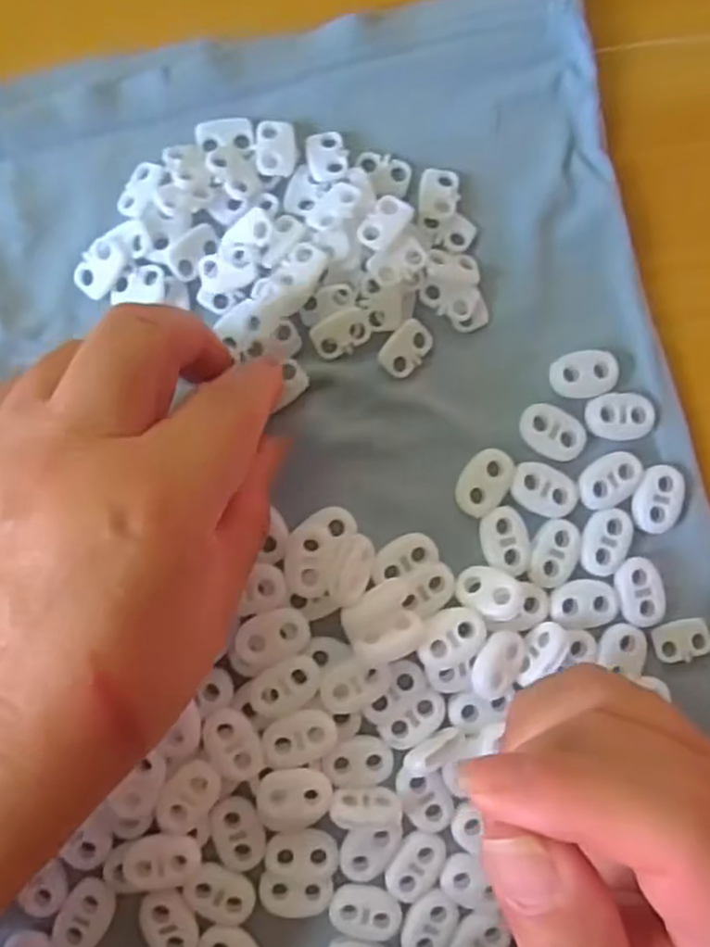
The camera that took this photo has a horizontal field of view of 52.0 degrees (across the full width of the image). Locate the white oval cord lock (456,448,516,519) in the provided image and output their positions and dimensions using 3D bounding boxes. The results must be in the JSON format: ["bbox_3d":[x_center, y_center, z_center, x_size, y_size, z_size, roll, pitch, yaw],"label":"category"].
[{"bbox_3d":[0.042,0.003,0.233,0.016,0.004,0.022,24,85,-3],"label":"white oval cord lock"}]

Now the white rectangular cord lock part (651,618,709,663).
[{"bbox_3d":[0.107,0.054,0.236,0.019,0.004,0.013,-9,88,-5],"label":"white rectangular cord lock part"}]

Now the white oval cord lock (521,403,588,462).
[{"bbox_3d":[0.065,-0.014,0.234,0.023,0.004,0.016,27,85,-3],"label":"white oval cord lock"}]

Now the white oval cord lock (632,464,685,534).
[{"bbox_3d":[0.099,0.008,0.236,0.015,0.004,0.022,13,86,-4],"label":"white oval cord lock"}]

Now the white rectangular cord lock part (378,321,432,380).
[{"bbox_3d":[0.017,-0.040,0.233,0.012,0.004,0.019,37,85,-2],"label":"white rectangular cord lock part"}]

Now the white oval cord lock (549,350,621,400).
[{"bbox_3d":[0.075,-0.032,0.237,0.022,0.004,0.015,-10,88,-5],"label":"white oval cord lock"}]

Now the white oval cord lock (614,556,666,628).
[{"bbox_3d":[0.092,0.038,0.235,0.015,0.004,0.022,-3,87,-5],"label":"white oval cord lock"}]

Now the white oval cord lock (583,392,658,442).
[{"bbox_3d":[0.087,-0.019,0.235,0.022,0.004,0.015,-7,88,-5],"label":"white oval cord lock"}]

